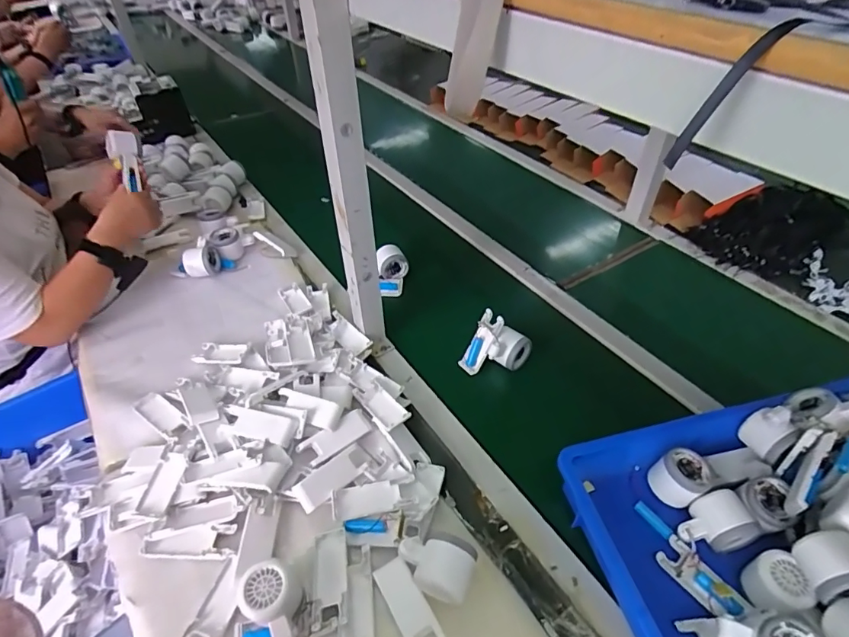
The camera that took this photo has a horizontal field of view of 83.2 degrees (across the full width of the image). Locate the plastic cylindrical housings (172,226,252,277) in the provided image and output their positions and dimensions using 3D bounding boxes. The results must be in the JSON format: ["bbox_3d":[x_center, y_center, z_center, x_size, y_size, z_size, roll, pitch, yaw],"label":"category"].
[{"bbox_3d":[-0.431,-0.131,0.981,0.159,0.051,0.087,-14,45,-13],"label":"plastic cylindrical housings"}]

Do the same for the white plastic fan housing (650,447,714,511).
[{"bbox_3d":[0.324,0.200,0.603,0.059,0.048,0.056,-1,43,1],"label":"white plastic fan housing"}]

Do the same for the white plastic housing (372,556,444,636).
[{"bbox_3d":[-0.019,0.312,0.522,0.037,0.010,0.096,-24,48,-23],"label":"white plastic housing"}]

